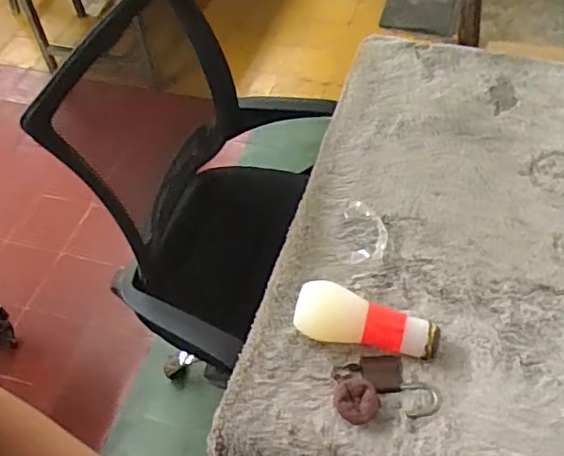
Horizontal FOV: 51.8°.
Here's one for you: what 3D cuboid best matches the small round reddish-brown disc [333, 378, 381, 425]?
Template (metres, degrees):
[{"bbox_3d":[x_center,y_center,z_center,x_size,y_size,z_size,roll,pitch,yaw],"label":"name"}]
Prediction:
[{"bbox_3d":[0.086,0.199,0.669,0.051,0.026,0.046,17,54,15],"label":"small round reddish-brown disc"}]

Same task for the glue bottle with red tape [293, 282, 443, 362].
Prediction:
[{"bbox_3d":[0.102,0.118,0.714,0.174,0.052,0.065,15,54,14],"label":"glue bottle with red tape"}]

